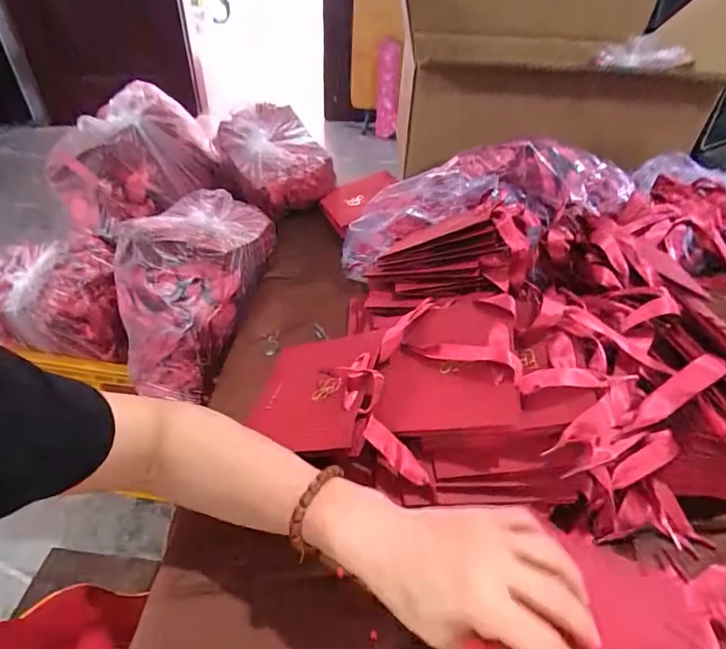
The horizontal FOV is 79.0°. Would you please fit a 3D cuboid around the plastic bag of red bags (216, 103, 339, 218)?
[{"bbox_3d":[-0.151,-0.280,0.723,0.156,0.115,0.172,-25,48,-29],"label":"plastic bag of red bags"}]

